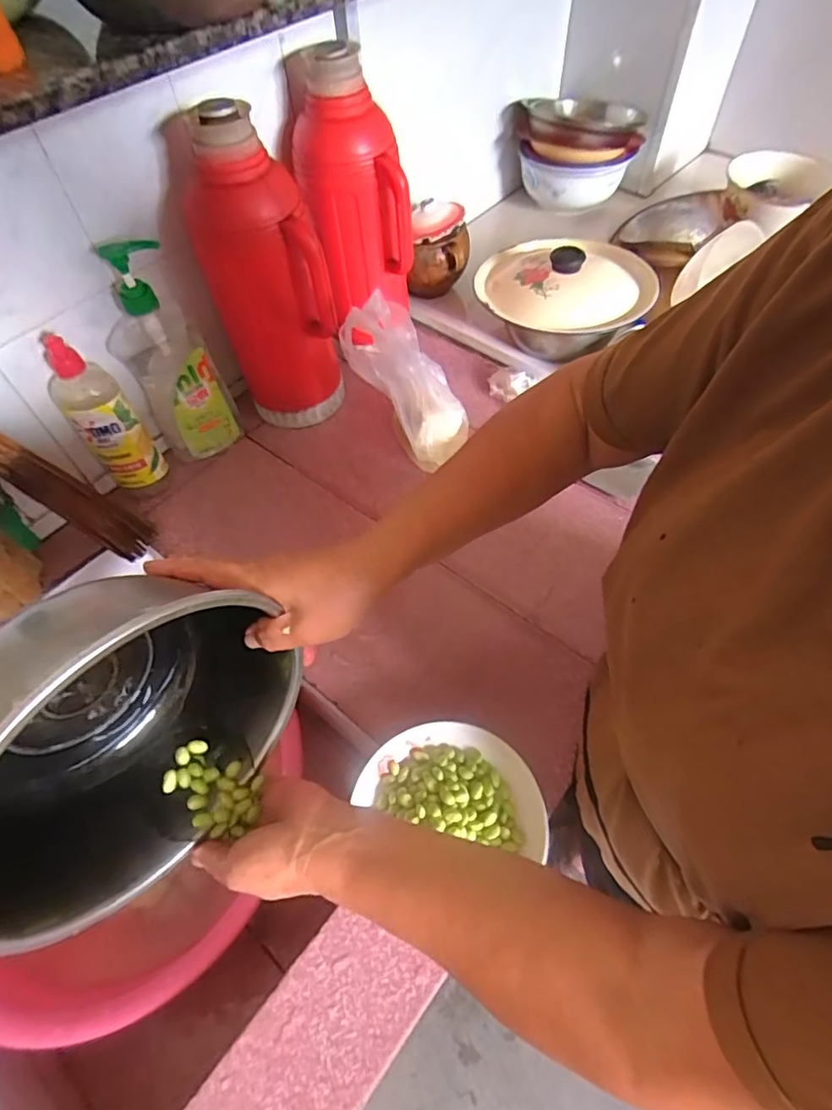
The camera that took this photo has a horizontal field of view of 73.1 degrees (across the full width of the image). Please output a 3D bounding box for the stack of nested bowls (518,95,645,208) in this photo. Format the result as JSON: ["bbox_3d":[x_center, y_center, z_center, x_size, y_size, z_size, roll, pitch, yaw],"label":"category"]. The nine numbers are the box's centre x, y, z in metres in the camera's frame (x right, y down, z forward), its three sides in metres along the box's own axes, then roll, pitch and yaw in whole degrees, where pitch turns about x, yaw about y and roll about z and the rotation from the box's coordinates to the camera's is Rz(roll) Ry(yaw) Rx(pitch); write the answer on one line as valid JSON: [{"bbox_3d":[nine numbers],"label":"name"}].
[{"bbox_3d":[0.282,-0.719,0.997,0.205,0.135,0.212,2,57,4],"label":"stack of nested bowls"}]

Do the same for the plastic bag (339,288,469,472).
[{"bbox_3d":[-0.011,-0.220,0.713,0.065,0.230,0.103,-7,50,33],"label":"plastic bag"}]

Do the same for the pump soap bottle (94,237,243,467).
[{"bbox_3d":[-0.301,-0.238,0.686,0.083,0.270,0.099,36,66,23],"label":"pump soap bottle"}]

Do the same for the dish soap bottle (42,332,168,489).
[{"bbox_3d":[-0.371,-0.158,0.674,0.072,0.210,0.065,-30,61,-16],"label":"dish soap bottle"}]

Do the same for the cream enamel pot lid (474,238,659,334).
[{"bbox_3d":[0.214,-0.401,0.800,0.241,0.064,0.222,-1,57,2],"label":"cream enamel pot lid"}]

